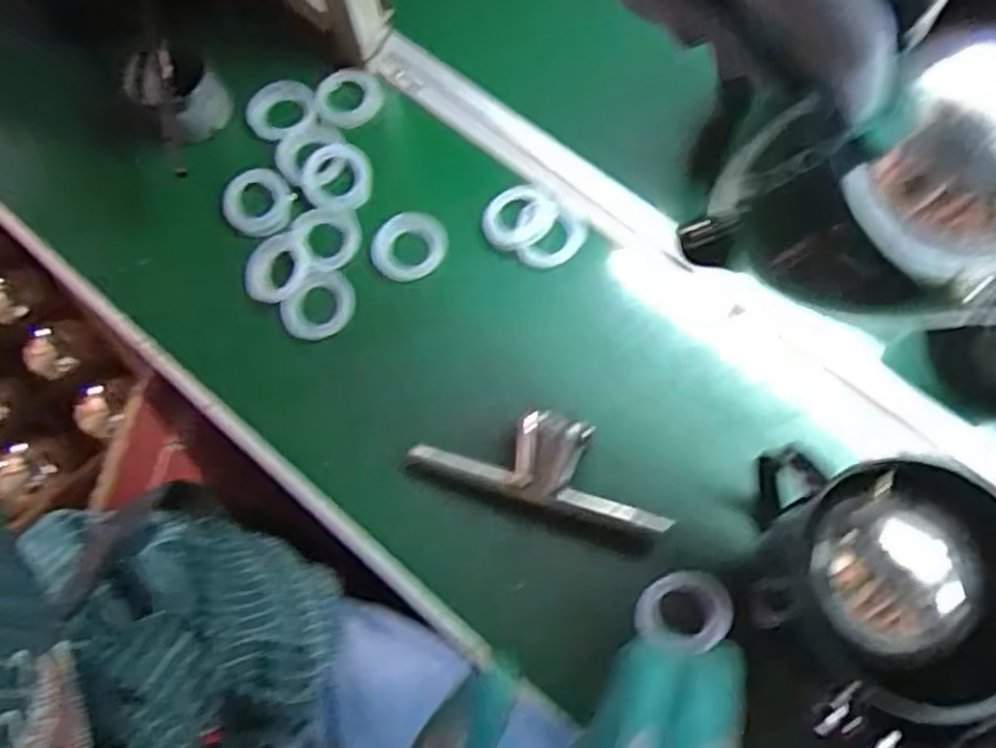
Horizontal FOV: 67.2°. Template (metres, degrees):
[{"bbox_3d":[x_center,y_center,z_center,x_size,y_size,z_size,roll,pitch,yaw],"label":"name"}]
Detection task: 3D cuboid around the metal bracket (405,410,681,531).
[{"bbox_3d":[0.035,0.064,0.569,0.201,0.058,0.067,14,73,7],"label":"metal bracket"}]

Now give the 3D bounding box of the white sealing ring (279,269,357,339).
[{"bbox_3d":[-0.150,-0.058,0.637,0.049,0.017,0.065,35,76,12],"label":"white sealing ring"}]

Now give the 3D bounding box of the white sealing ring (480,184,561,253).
[{"bbox_3d":[0.020,-0.134,0.644,0.054,0.013,0.064,37,76,13],"label":"white sealing ring"}]

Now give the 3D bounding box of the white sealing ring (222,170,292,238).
[{"bbox_3d":[-0.209,-0.154,0.659,0.055,0.013,0.063,4,72,4],"label":"white sealing ring"}]

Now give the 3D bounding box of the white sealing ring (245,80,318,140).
[{"bbox_3d":[-0.199,-0.244,0.692,0.063,0.012,0.054,-5,71,0],"label":"white sealing ring"}]

